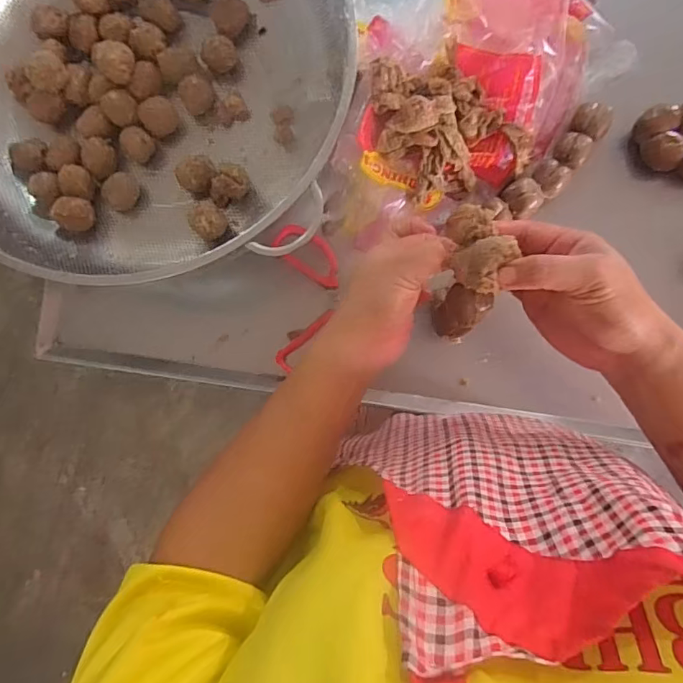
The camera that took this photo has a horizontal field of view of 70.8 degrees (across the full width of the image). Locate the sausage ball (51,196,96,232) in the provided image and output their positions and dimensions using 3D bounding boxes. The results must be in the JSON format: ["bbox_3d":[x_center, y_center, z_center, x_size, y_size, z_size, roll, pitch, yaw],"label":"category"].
[{"bbox_3d":[-0.268,-0.127,0.482,0.031,0.034,0.031,0,88,5],"label":"sausage ball"}]

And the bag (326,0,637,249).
[{"bbox_3d":[0.107,-0.238,0.460,0.320,0.060,0.207,-44,85,3],"label":"bag"}]

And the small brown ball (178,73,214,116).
[{"bbox_3d":[-0.146,-0.250,0.487,0.032,0.026,0.029,-31,86,4],"label":"small brown ball"}]

